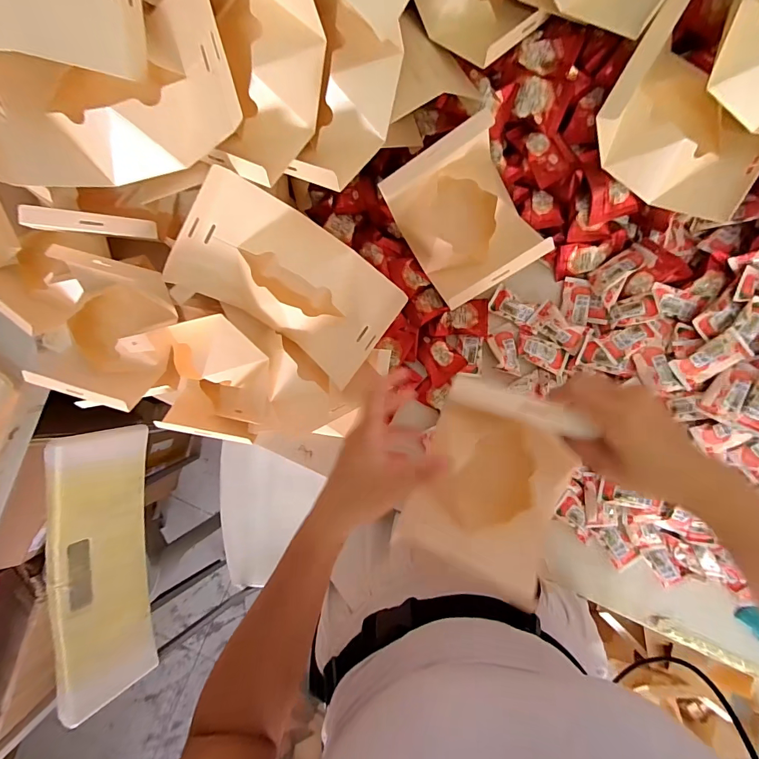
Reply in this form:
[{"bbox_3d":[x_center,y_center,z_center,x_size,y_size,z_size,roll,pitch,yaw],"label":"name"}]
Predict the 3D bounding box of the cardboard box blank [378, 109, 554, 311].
[{"bbox_3d":[0.095,-0.178,0.460,0.123,0.083,0.159,-31,90,5],"label":"cardboard box blank"}]

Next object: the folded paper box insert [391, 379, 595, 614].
[{"bbox_3d":[0.093,0.088,0.331,0.119,0.049,0.157,21,94,3],"label":"folded paper box insert"}]

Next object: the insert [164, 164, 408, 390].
[{"bbox_3d":[-0.089,-0.101,0.426,0.211,0.087,0.129,34,94,2],"label":"insert"}]

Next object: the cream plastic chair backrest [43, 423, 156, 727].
[{"bbox_3d":[-0.422,0.285,0.629,0.034,0.137,0.408,2,94,29],"label":"cream plastic chair backrest"}]

